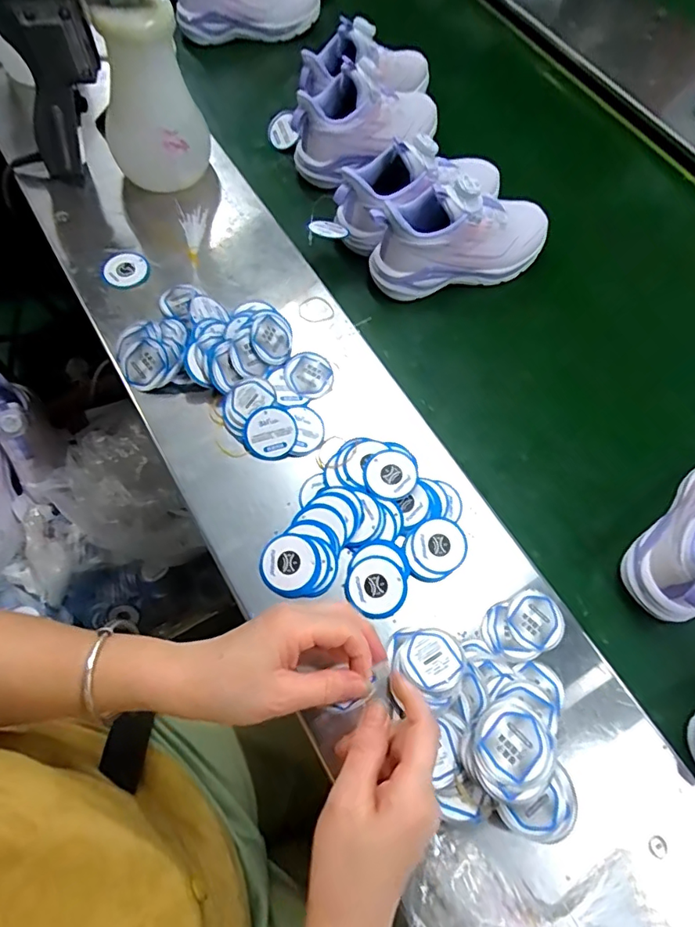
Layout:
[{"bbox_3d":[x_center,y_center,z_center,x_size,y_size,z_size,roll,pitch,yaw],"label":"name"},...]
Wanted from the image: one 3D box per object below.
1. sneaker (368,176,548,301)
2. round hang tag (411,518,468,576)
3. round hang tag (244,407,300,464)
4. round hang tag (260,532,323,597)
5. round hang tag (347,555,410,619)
[{"bbox_3d":[0.131,-0.255,0.567,0.211,0.093,0.079,-14,71,-5],"label":"sneaker"},{"bbox_3d":[0.081,0.072,0.446,0.050,0.005,0.046,3,74,-9],"label":"round hang tag"},{"bbox_3d":[-0.072,-0.028,0.475,0.049,0.005,0.048,0,89,-3],"label":"round hang tag"},{"bbox_3d":[-0.048,0.085,0.429,0.049,0.005,0.050,0,70,0],"label":"round hang tag"},{"bbox_3d":[0.026,0.103,0.431,0.050,0.006,0.049,0,70,0],"label":"round hang tag"}]

